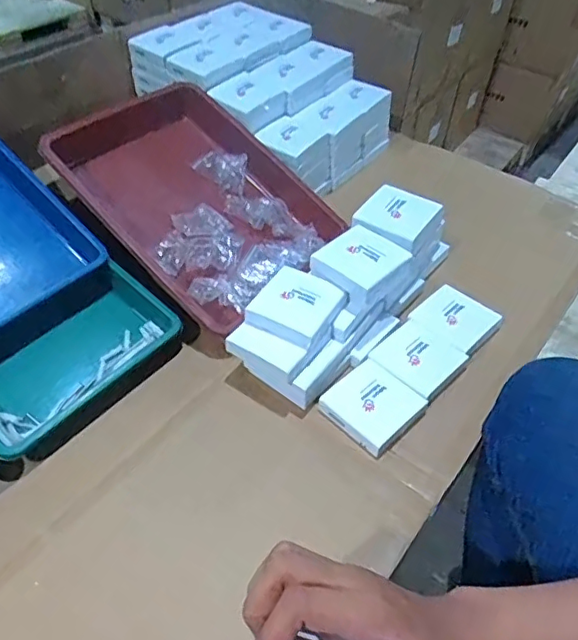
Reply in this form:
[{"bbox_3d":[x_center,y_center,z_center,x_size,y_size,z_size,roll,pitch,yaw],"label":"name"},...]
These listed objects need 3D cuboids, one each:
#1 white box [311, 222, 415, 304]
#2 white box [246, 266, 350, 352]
[{"bbox_3d":[0.086,-0.068,0.647,0.086,0.029,0.088,35,54,27],"label":"white box"},{"bbox_3d":[0.009,-0.016,0.623,0.084,0.023,0.085,24,50,19],"label":"white box"}]

